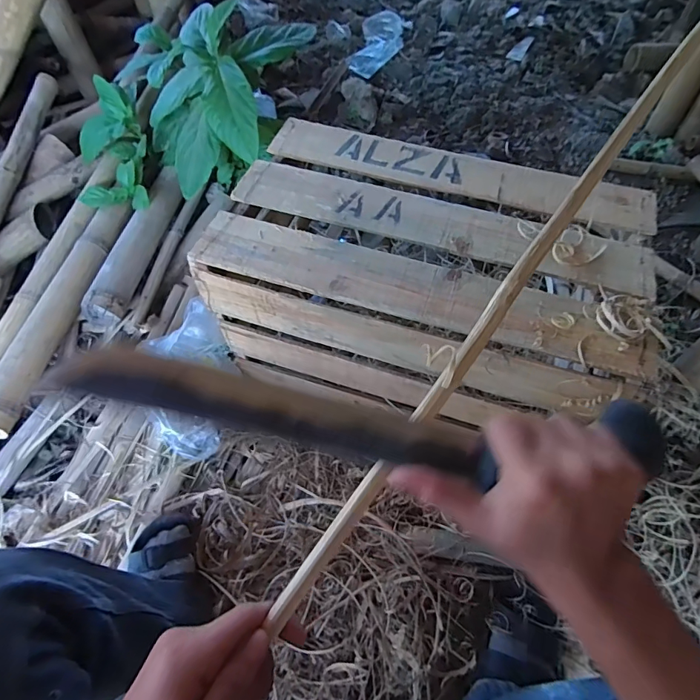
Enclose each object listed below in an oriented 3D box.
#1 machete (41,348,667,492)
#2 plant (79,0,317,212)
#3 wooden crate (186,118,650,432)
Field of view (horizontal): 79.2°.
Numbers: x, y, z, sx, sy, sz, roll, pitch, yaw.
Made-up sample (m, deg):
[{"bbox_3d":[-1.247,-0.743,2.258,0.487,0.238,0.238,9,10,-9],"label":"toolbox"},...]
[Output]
[{"bbox_3d":[0.016,0.041,0.271,0.374,0.030,0.056,9,57,-5],"label":"machete"},{"bbox_3d":[-0.395,-0.558,1.008,0.491,0.296,0.459,15,59,9],"label":"plant"},{"bbox_3d":[0.112,-0.102,0.703,0.577,0.282,0.341,16,59,10],"label":"wooden crate"}]

